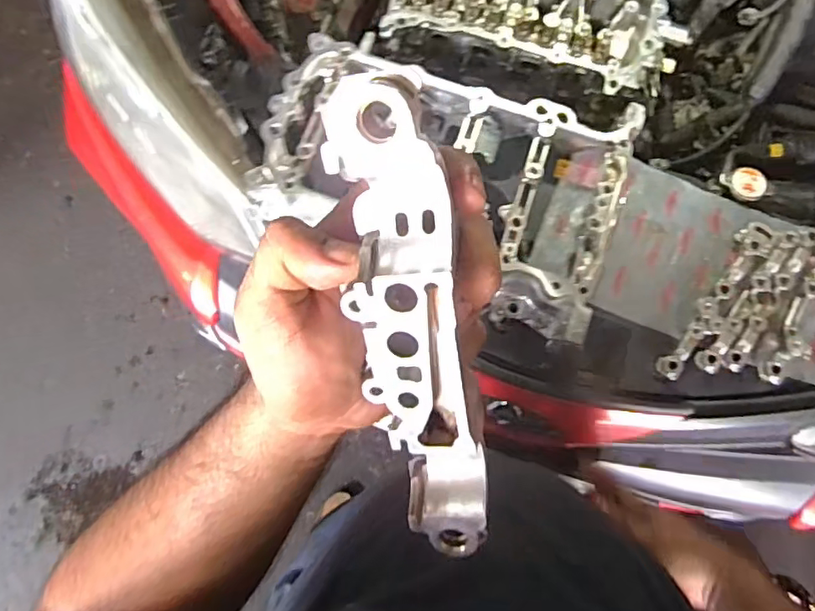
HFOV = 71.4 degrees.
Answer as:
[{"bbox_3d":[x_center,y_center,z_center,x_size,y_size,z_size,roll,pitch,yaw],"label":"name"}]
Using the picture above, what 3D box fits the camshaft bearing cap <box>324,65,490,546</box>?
[{"bbox_3d":[0.003,0.016,0.208,0.035,0.033,0.187,-13,116,-5],"label":"camshaft bearing cap"}]

